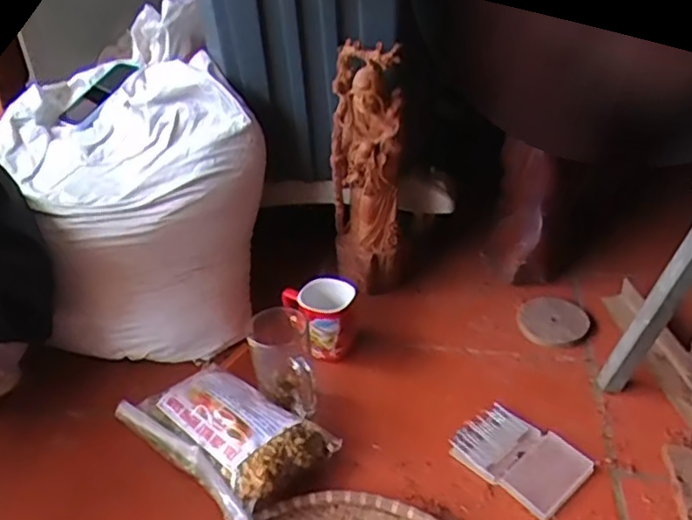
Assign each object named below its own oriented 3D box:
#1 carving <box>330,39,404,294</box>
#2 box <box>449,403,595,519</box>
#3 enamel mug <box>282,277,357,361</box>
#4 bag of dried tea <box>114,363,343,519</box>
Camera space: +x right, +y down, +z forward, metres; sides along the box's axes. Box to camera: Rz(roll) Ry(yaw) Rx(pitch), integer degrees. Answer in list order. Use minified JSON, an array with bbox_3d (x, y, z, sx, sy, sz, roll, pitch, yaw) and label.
[{"bbox_3d":[0.030,-0.134,0.952,0.106,0.337,0.109,-5,32,1],"label":"carving"},{"bbox_3d":[0.196,0.220,0.725,0.099,0.020,0.133,-30,39,-34],"label":"box"},{"bbox_3d":[-0.033,0.079,0.885,0.095,0.090,0.082,-8,32,-3],"label":"enamel mug"},{"bbox_3d":[-0.139,0.198,0.741,0.233,0.065,0.144,24,41,36],"label":"bag of dried tea"}]

